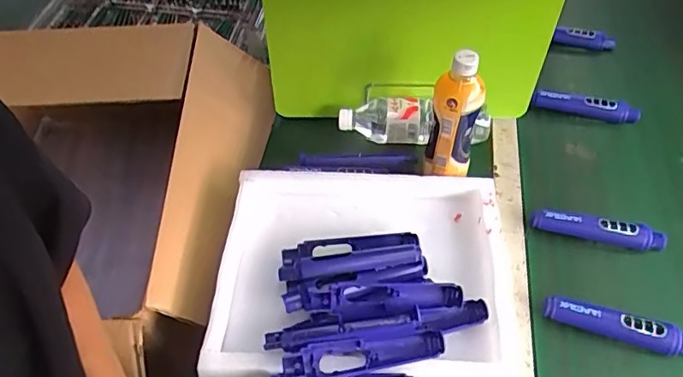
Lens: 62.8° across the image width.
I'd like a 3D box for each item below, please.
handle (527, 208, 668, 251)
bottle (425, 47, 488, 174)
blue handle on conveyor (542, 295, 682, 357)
[{"bbox_3d":[0.343,0.054,0.747,0.167,0.026,0.023,10,51,8],"label":"handle"},{"bbox_3d":[0.148,-0.090,0.736,0.061,0.182,0.064,11,51,9],"label":"bottle"},{"bbox_3d":[0.331,0.161,0.666,0.172,0.026,0.029,16,52,13],"label":"blue handle on conveyor"}]

